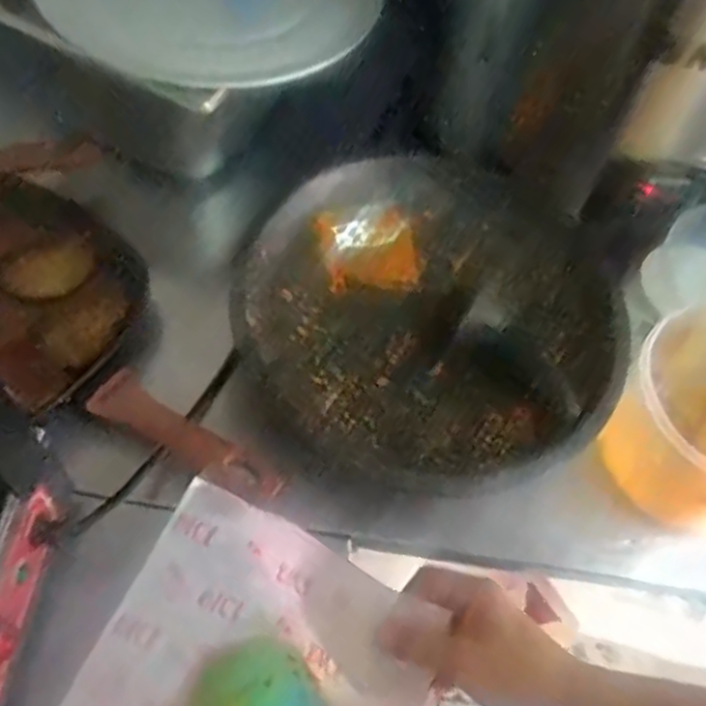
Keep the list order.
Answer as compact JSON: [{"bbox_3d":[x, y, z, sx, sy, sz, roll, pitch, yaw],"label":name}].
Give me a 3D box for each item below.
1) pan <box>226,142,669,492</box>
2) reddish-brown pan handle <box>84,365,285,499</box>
[{"bbox_3d":[0.073,-0.035,0.663,0.359,0.075,0.331,-26,67,-21],"label":"pan"},{"bbox_3d":[-0.135,0.067,0.593,0.171,0.018,0.042,28,86,3],"label":"reddish-brown pan handle"}]

